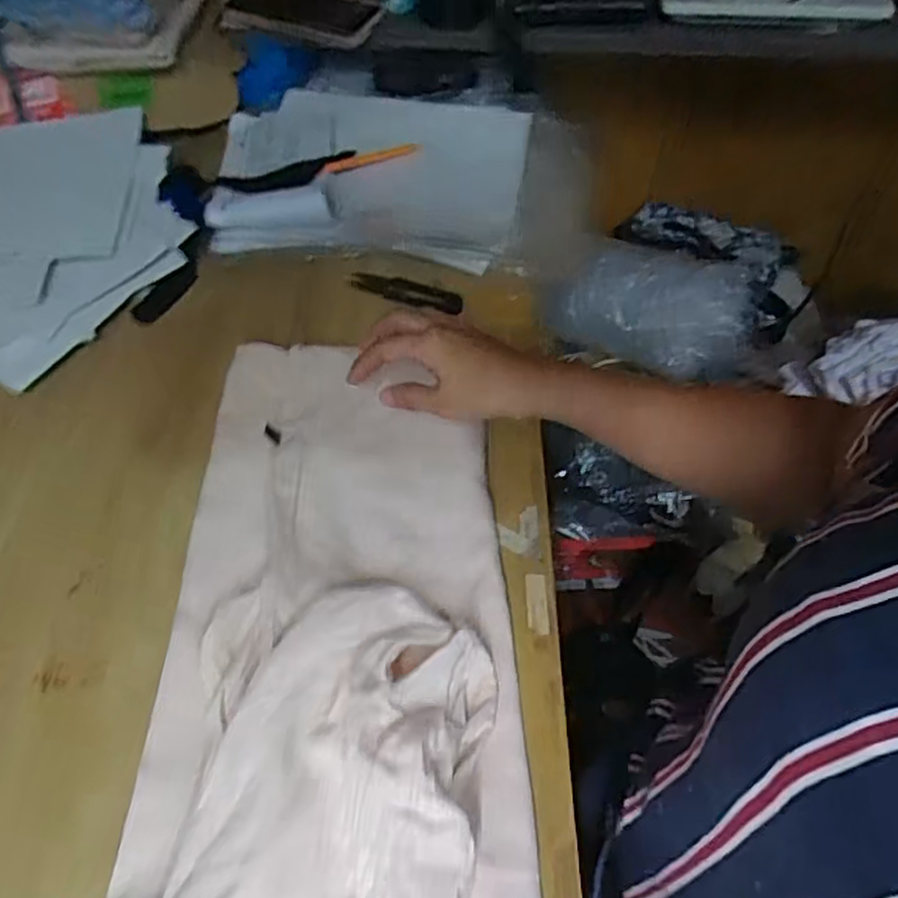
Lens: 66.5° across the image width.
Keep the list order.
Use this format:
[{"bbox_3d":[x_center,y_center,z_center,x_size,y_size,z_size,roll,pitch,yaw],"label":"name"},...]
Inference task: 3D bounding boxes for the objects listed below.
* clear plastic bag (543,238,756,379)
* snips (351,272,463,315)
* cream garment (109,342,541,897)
[{"bbox_3d":[0.239,-0.174,0.820,0.199,0.108,0.132,23,58,15],"label":"clear plastic bag"},{"bbox_3d":[-0.034,-0.129,0.562,0.095,0.010,0.021,21,57,15],"label":"snips"},{"bbox_3d":[-0.061,0.185,0.313,0.200,0.050,0.622,-1,55,0],"label":"cream garment"}]

